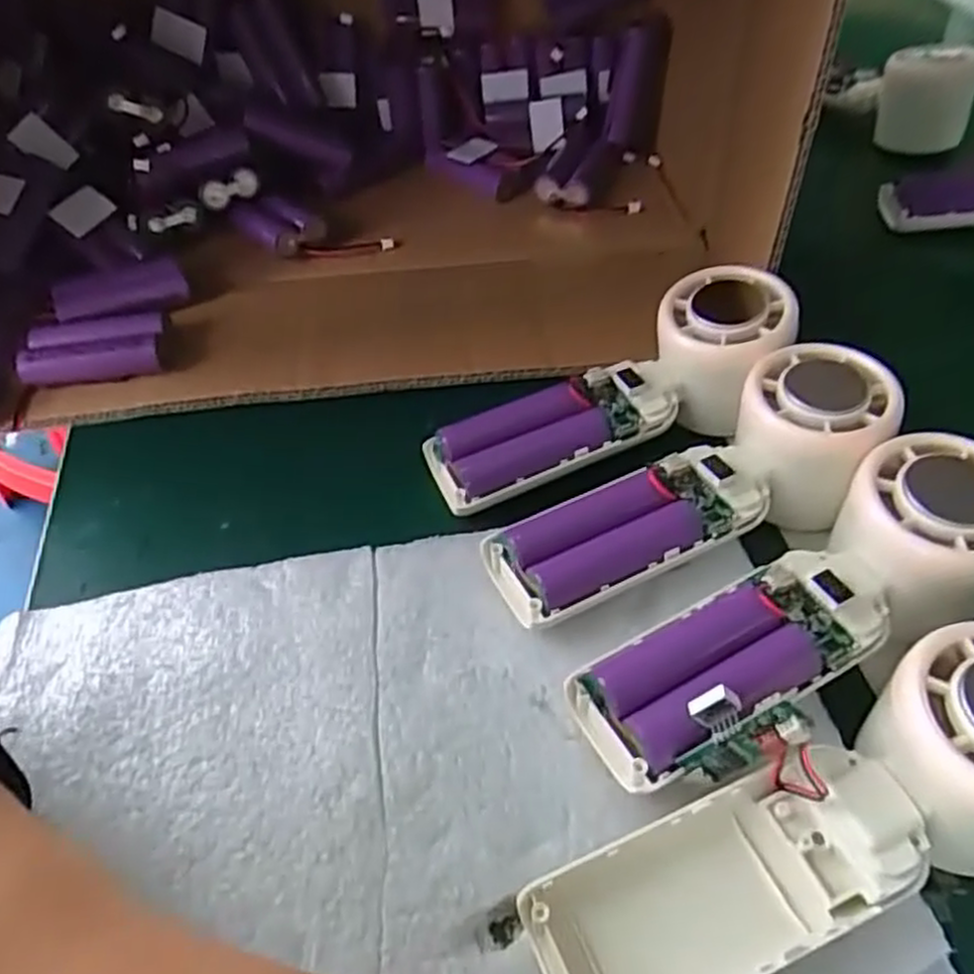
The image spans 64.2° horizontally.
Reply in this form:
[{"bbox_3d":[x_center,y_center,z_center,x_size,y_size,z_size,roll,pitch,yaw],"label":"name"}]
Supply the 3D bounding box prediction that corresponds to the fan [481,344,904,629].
[{"bbox_3d":[0.078,0.001,0.289,0.160,0.052,0.055,-25,52,-19],"label":"fan"}]

